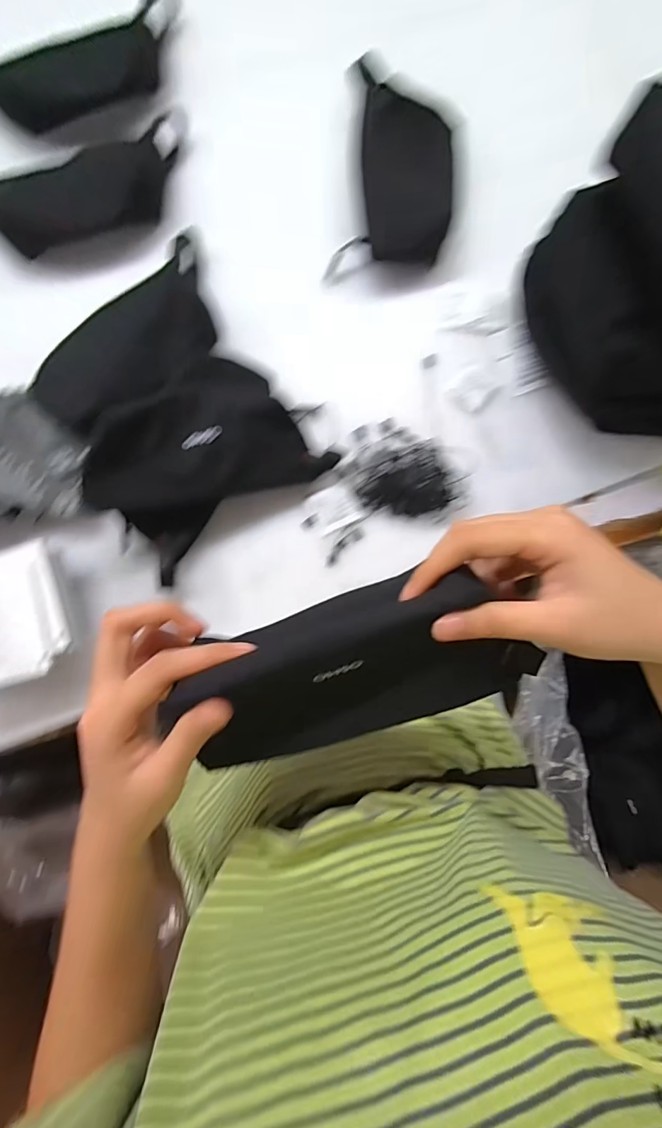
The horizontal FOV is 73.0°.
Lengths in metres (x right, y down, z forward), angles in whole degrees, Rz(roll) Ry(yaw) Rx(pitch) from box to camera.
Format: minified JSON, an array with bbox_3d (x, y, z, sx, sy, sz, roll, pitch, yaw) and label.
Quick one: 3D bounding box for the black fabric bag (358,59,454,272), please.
[{"bbox_3d":[0.076,-0.394,0.449,0.089,0.033,0.172,1,85,0],"label":"black fabric bag"}]

